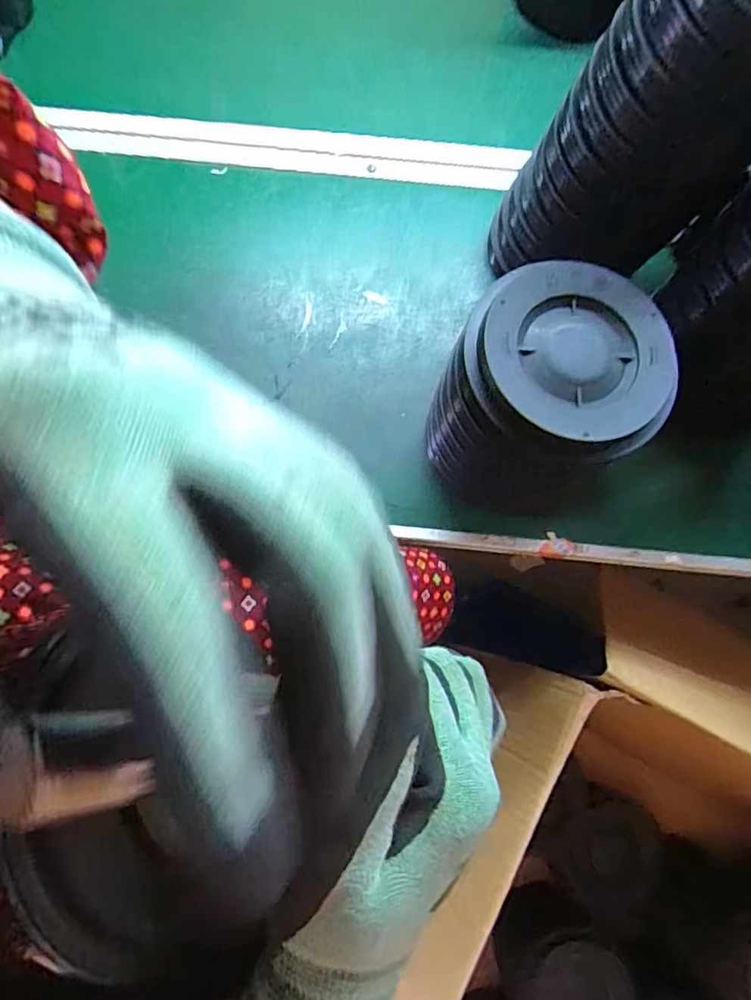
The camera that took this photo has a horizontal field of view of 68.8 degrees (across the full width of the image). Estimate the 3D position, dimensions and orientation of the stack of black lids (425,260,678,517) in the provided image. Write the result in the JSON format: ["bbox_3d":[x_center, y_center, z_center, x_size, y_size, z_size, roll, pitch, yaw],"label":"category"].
[{"bbox_3d":[0.100,-0.056,0.369,0.130,0.141,0.124,-41,79,-12],"label":"stack of black lids"}]

